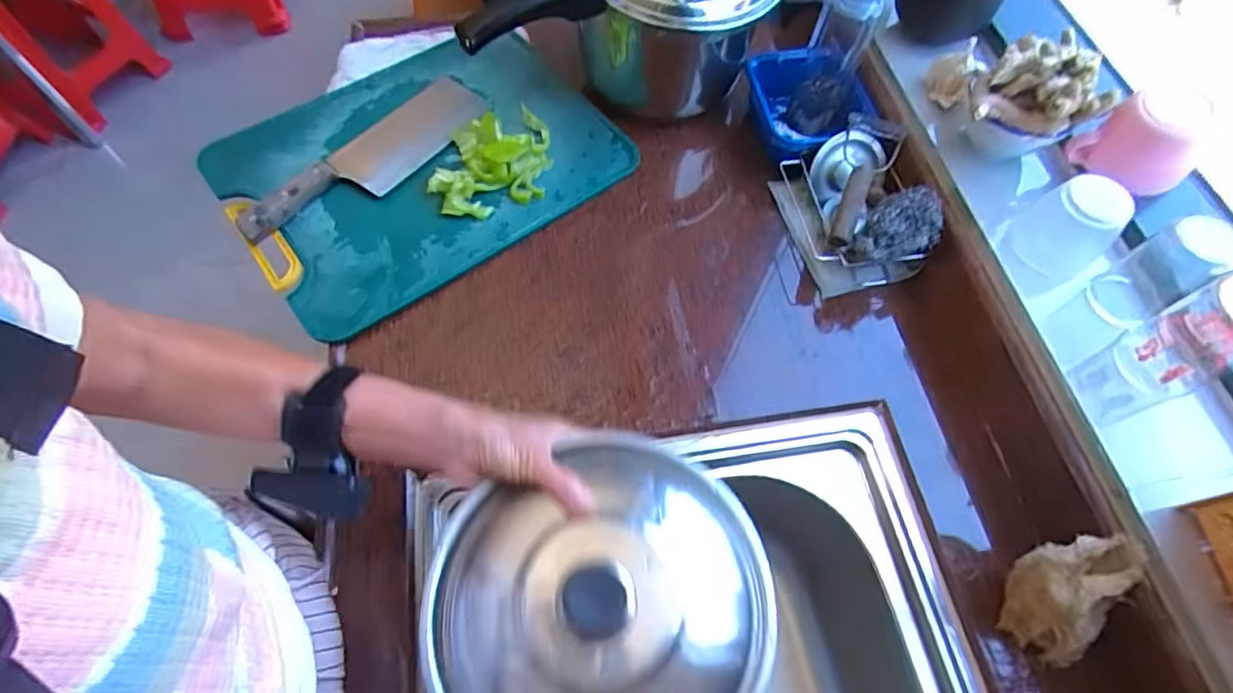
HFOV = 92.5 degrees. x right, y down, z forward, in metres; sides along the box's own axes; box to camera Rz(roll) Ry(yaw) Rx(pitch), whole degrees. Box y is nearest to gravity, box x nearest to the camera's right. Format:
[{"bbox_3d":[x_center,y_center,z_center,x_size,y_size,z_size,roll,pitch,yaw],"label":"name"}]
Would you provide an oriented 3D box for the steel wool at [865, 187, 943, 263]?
[{"bbox_3d":[0.265,-0.115,0.550,0.062,0.038,0.057,-3,63,-5],"label":"steel wool"}]

